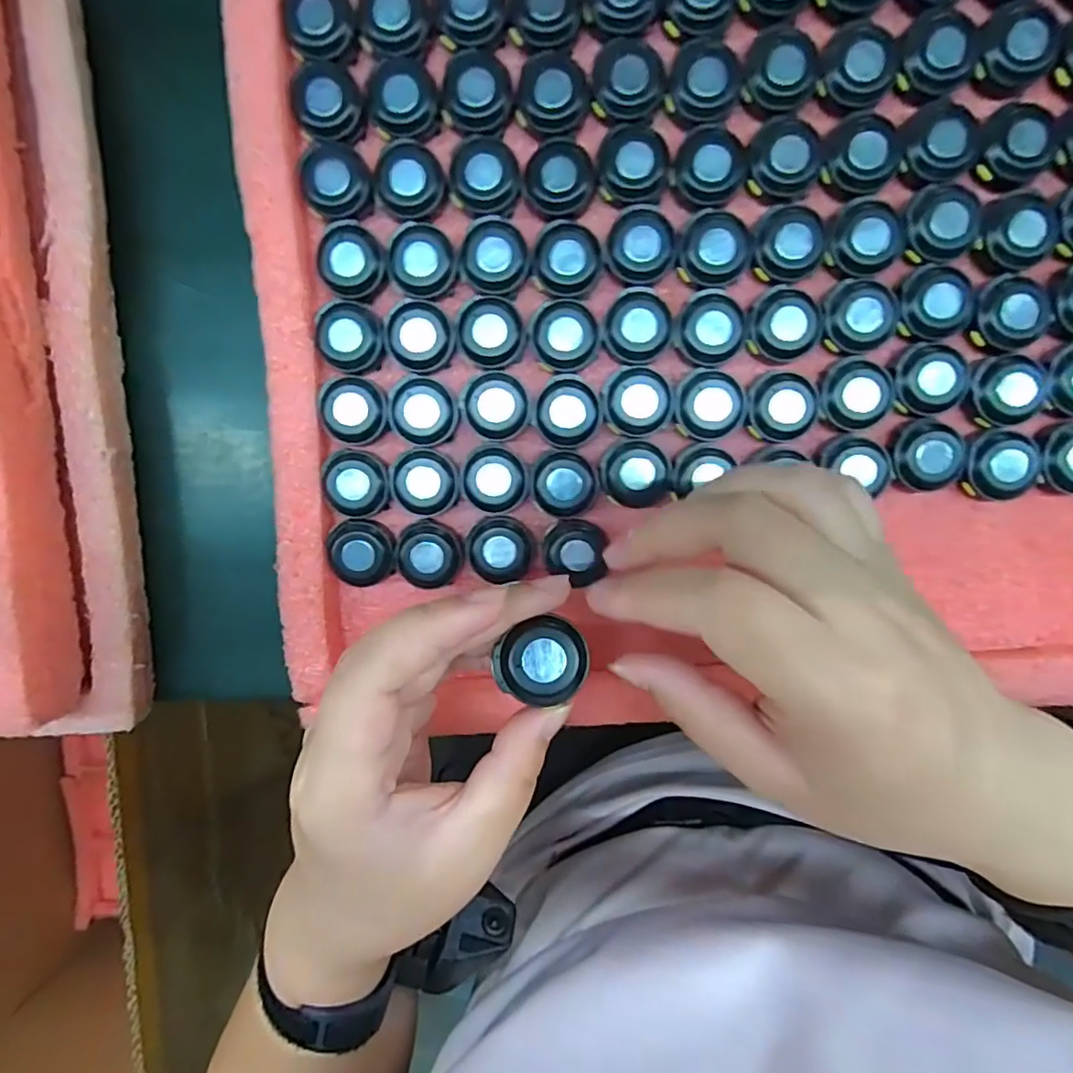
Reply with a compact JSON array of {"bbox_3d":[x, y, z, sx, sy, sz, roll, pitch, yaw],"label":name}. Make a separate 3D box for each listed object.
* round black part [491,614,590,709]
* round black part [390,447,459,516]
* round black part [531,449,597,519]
[{"bbox_3d":[0.002,0.039,0.182,0.029,0.009,0.025,10,97,-2],"label":"round black part"},{"bbox_3d":[-0.049,-0.024,0.252,0.030,0.014,0.027,34,94,0],"label":"round black part"},{"bbox_3d":[0.012,-0.023,0.249,0.027,0.008,0.028,0,94,2],"label":"round black part"}]

